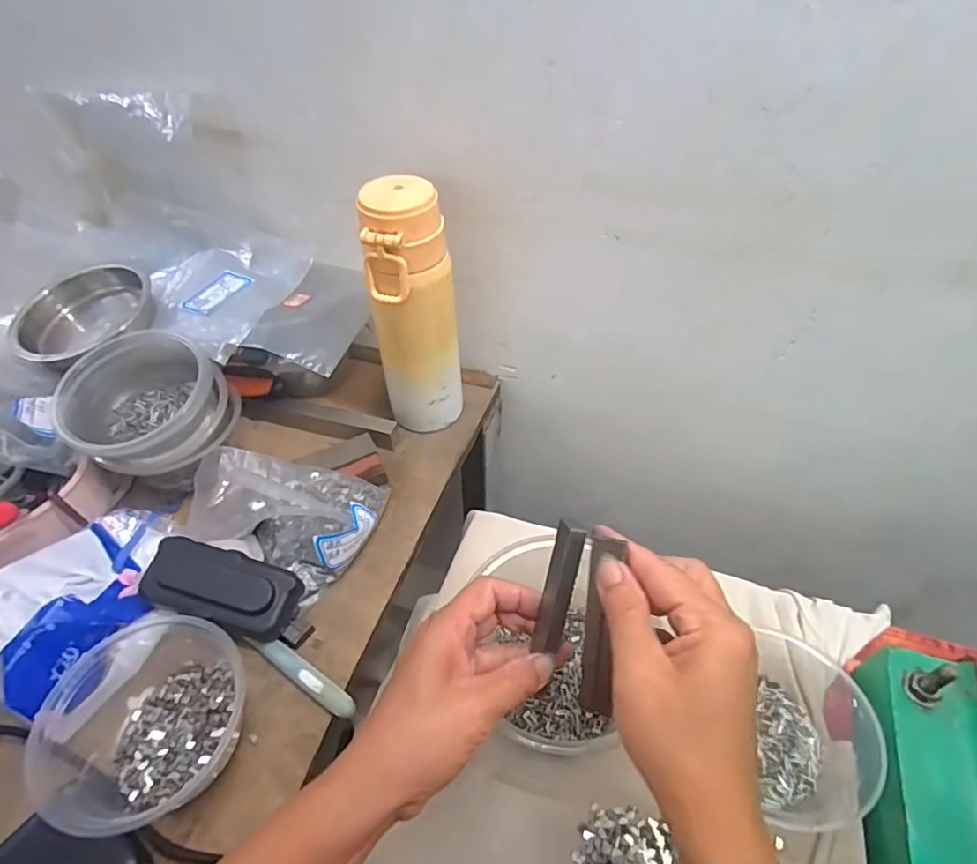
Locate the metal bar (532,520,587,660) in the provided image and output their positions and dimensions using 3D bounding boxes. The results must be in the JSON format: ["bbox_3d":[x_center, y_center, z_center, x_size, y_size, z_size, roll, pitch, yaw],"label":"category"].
[{"bbox_3d":[0.038,0.082,0.307,0.017,0.071,0.009,20,14,42],"label":"metal bar"}]

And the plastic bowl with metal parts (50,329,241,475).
[{"bbox_3d":[-0.281,-0.023,0.463,0.115,0.059,0.112,-1,48,1],"label":"plastic bowl with metal parts"}]

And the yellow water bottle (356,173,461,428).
[{"bbox_3d":[-0.060,-0.092,0.480,0.067,0.220,0.061,-9,48,-6],"label":"yellow water bottle"}]

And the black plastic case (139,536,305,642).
[{"bbox_3d":[-0.192,0.111,0.407,0.105,0.026,0.047,19,50,0],"label":"black plastic case"}]

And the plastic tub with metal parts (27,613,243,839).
[{"bbox_3d":[-0.213,0.175,0.351,0.119,0.049,0.114,-1,48,1],"label":"plastic tub with metal parts"}]

